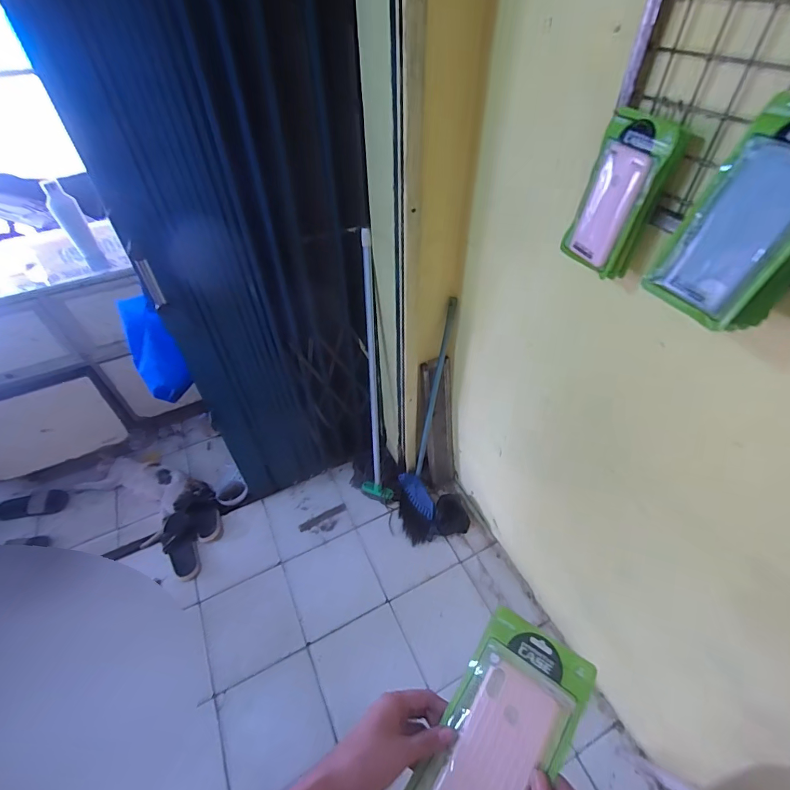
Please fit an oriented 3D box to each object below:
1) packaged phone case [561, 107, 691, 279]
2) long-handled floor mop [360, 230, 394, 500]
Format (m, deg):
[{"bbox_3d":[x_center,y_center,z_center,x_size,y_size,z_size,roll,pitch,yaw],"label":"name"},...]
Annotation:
[{"bbox_3d":[0.328,-0.291,0.601,0.030,0.207,0.118,-19,51,-26],"label":"packaged phone case"},{"bbox_3d":[-0.076,-0.029,1.359,0.114,0.989,0.080,-4,31,-5],"label":"long-handled floor mop"}]

